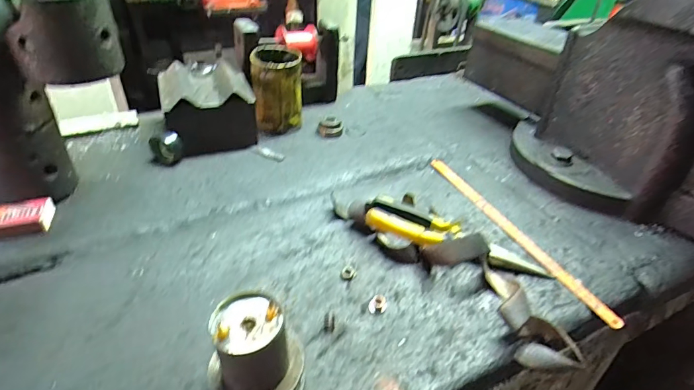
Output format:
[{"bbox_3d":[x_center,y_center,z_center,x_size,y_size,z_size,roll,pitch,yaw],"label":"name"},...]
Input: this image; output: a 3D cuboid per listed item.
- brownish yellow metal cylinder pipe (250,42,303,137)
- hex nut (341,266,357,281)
[{"bbox_3d":[-0.108,-0.165,0.631,0.074,0.116,0.083,-6,40,-10],"label":"brownish yellow metal cylinder pipe"},{"bbox_3d":[0.002,0.081,0.417,0.015,0.005,0.016,16,41,17],"label":"hex nut"}]

